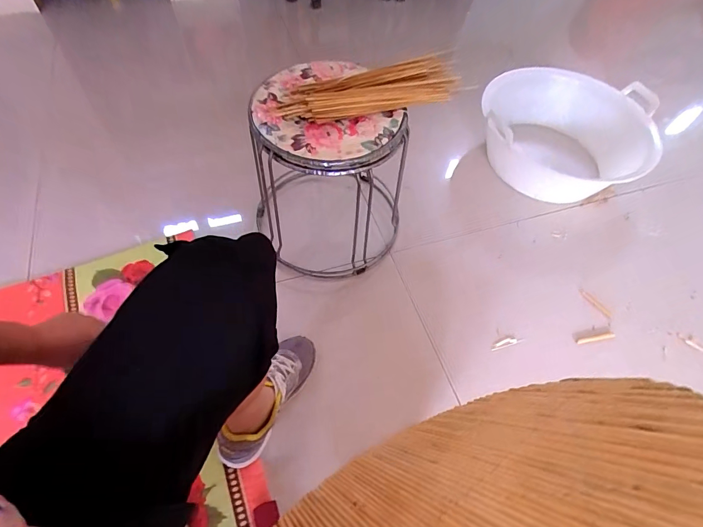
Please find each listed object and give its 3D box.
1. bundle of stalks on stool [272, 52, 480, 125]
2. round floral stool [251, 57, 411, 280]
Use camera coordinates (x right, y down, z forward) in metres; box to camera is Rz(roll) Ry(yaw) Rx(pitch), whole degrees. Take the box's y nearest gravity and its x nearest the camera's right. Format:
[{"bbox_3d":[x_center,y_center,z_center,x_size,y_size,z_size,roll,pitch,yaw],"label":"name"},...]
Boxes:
[{"bbox_3d":[0.035,-0.325,0.706,0.366,0.032,0.122,-15,61,-14],"label":"bundle of stalks on stool"},{"bbox_3d":[-0.056,-0.172,0.824,0.262,0.378,0.288,2,58,-3],"label":"round floral stool"}]

